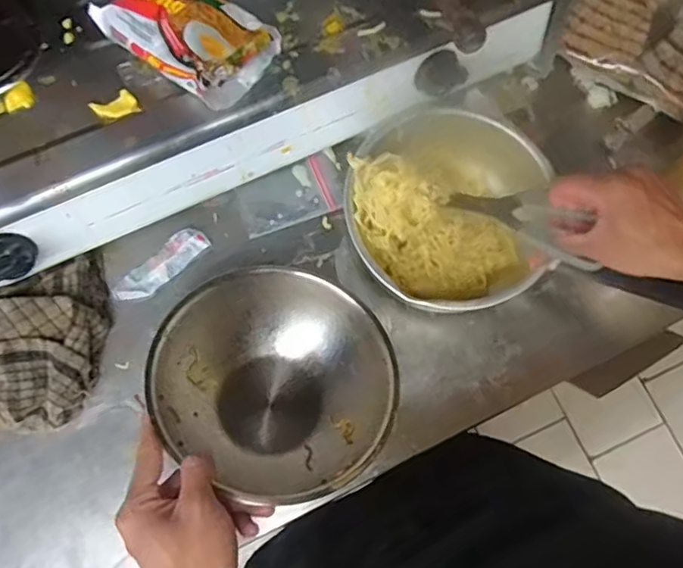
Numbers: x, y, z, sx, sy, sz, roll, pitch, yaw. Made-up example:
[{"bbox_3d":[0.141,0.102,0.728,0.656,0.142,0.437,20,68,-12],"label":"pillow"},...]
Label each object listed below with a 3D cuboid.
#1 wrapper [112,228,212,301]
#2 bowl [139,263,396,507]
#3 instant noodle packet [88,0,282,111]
[{"bbox_3d":[-0.171,-0.017,0.576,0.096,0.016,0.027,-42,79,-12],"label":"wrapper"},{"bbox_3d":[-0.051,0.085,0.515,0.184,0.114,0.175,0,74,-2],"label":"bowl"},{"bbox_3d":[-0.122,-0.207,0.495,0.117,0.045,0.088,31,75,7],"label":"instant noodle packet"}]

